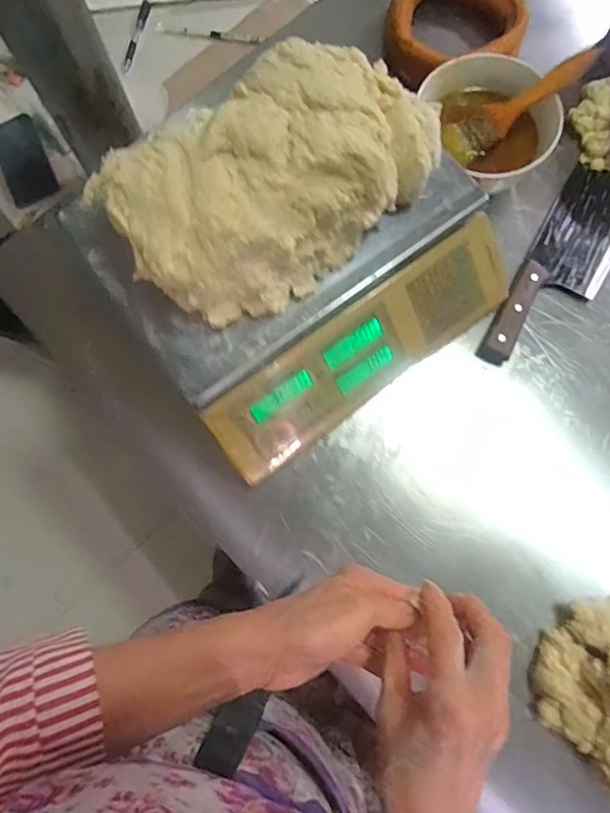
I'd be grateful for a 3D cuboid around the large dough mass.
[{"bbox_3d":[-0.018,-0.189,0.436,0.274,0.092,0.147,-40,78,-8],"label":"large dough mass"}]

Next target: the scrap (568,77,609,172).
[{"bbox_3d":[0.344,-0.329,0.619,0.059,0.028,0.109,-1,75,0],"label":"scrap"}]

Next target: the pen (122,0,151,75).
[{"bbox_3d":[-0.288,-0.637,0.918,0.017,0.012,0.150,11,75,3],"label":"pen"}]

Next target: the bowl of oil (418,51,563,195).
[{"bbox_3d":[0.188,-0.300,0.590,0.142,0.079,0.140,0,75,0],"label":"bowl of oil"}]

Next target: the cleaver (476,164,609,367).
[{"bbox_3d":[0.288,-0.157,0.582,0.084,0.019,0.279,29,77,8],"label":"cleaver"}]

